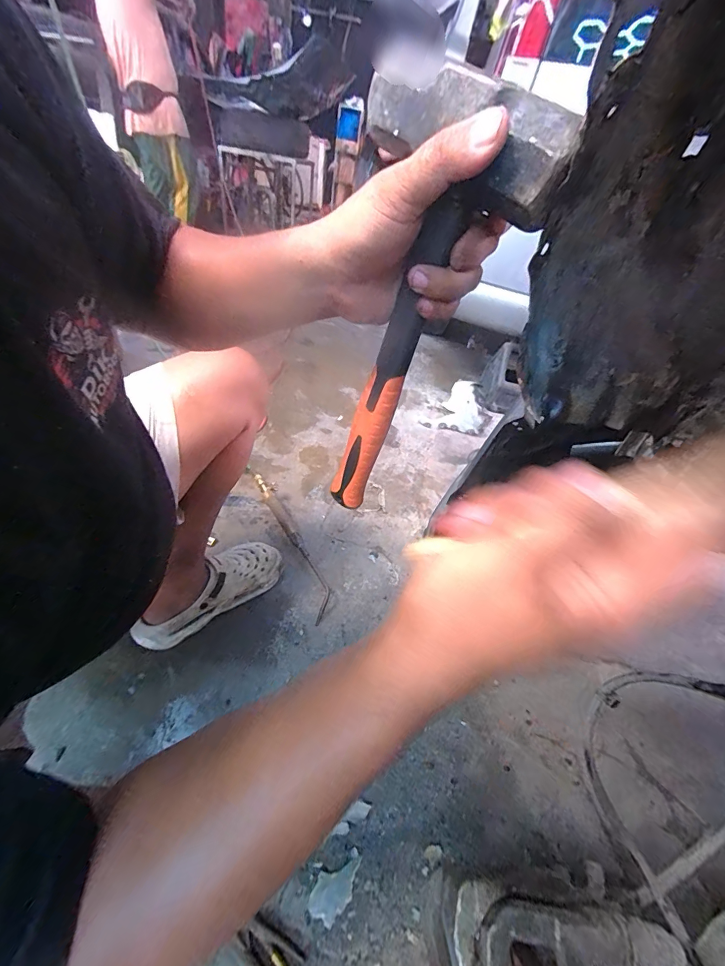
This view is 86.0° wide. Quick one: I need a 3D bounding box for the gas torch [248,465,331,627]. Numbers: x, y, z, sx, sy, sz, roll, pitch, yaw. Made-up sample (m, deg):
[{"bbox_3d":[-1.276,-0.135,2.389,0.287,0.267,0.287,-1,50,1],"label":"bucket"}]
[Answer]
[{"bbox_3d":[-0.190,0.112,0.973,0.053,0.055,0.434,-17,47,-25],"label":"gas torch"}]

